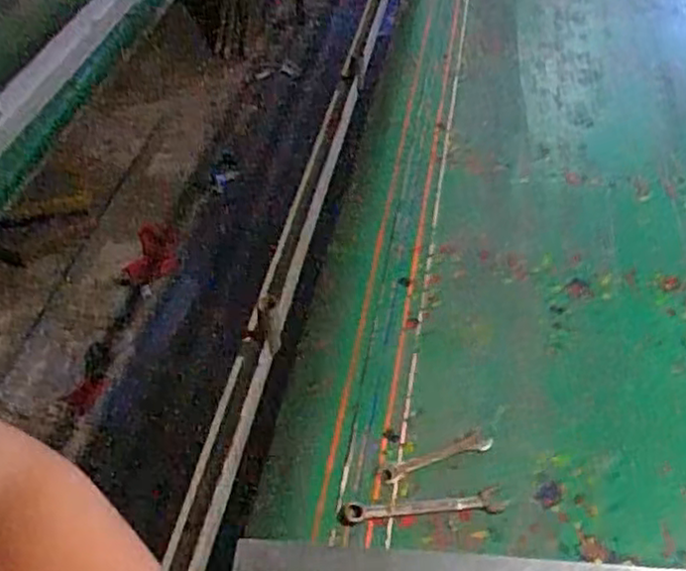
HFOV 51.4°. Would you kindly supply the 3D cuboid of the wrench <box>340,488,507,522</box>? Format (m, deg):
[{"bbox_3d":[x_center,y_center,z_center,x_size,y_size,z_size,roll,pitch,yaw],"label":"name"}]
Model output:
[{"bbox_3d":[0.074,0.197,0.638,0.143,0.009,0.022,-5,46,-3],"label":"wrench"}]

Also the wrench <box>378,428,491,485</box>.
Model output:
[{"bbox_3d":[0.088,0.163,0.675,0.112,0.004,0.022,-17,48,-14],"label":"wrench"}]

